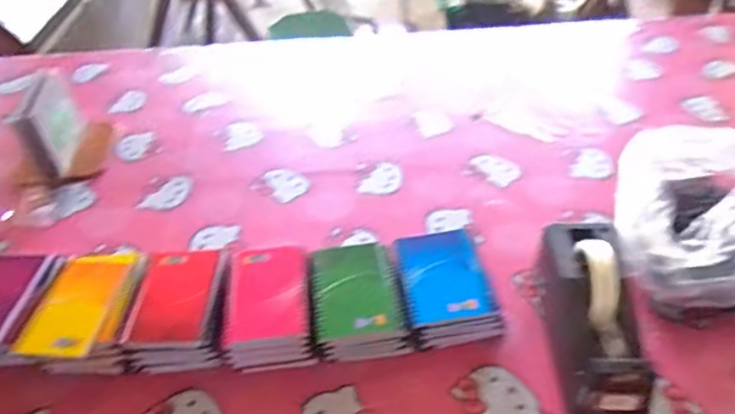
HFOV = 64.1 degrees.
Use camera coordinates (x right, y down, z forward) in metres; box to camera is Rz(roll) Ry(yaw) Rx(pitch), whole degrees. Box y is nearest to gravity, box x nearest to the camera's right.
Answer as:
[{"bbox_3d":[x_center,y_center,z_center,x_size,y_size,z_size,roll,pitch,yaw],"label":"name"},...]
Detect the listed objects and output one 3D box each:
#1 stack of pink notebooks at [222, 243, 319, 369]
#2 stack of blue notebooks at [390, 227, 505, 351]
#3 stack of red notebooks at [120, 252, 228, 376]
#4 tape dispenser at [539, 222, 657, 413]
[{"bbox_3d":[-0.114,0.116,0.678,0.096,0.057,0.137,-7,43,-4],"label":"stack of pink notebooks"},{"bbox_3d":[0.088,0.094,0.689,0.109,0.052,0.141,-10,43,-7],"label":"stack of blue notebooks"},{"bbox_3d":[-0.214,0.118,0.682,0.105,0.057,0.131,-3,43,1],"label":"stack of red notebooks"},{"bbox_3d":[0.236,0.112,0.609,0.084,0.123,0.210,-2,55,2],"label":"tape dispenser"}]

